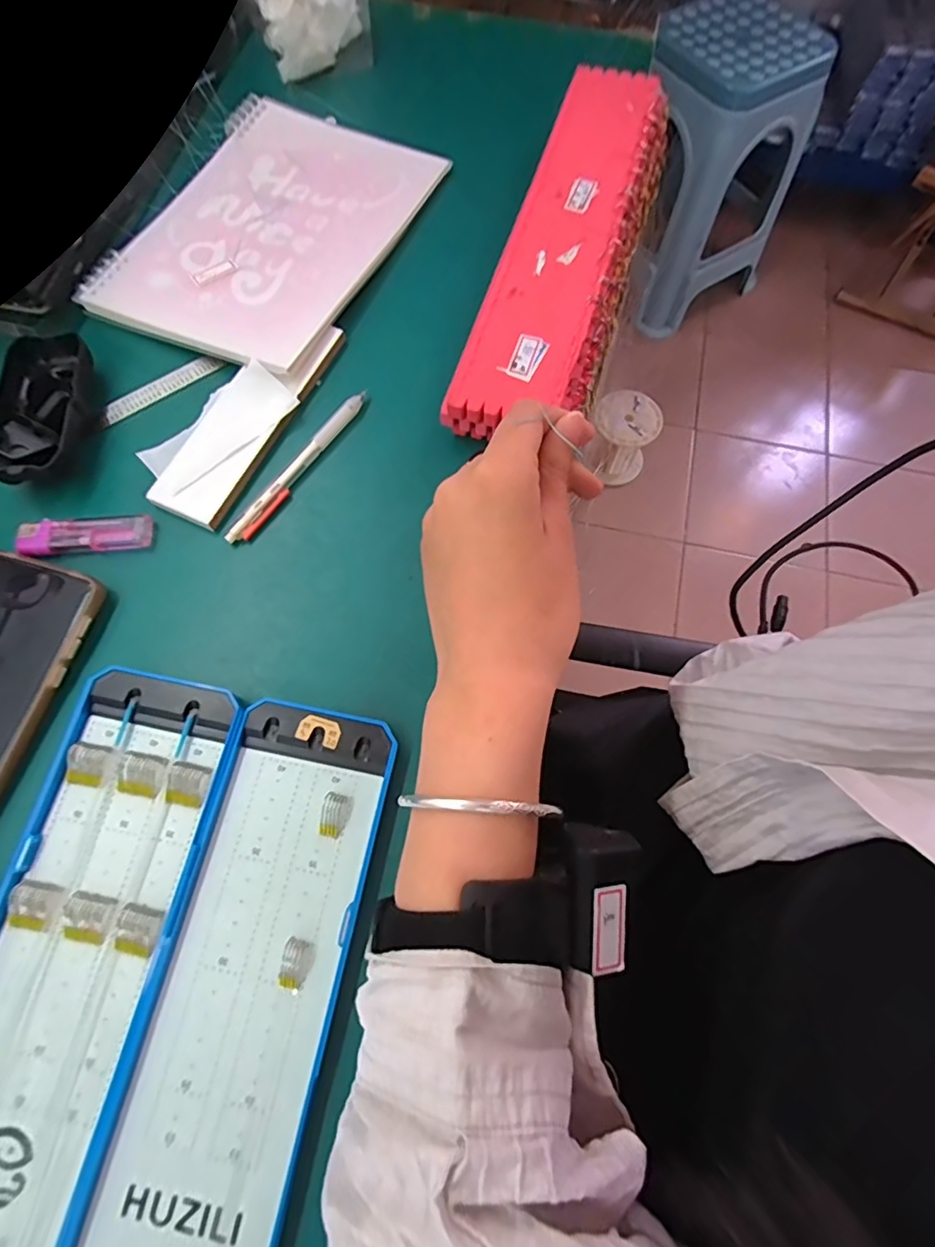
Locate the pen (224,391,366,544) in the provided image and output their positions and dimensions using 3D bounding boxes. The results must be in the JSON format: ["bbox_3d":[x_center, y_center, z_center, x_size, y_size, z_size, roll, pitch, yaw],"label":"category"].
[{"bbox_3d":[-0.110,-0.104,0.366,0.013,0.012,0.132,34,74,10],"label":"pen"}]

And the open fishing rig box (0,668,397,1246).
[{"bbox_3d":[-0.169,0.251,0.244,0.183,0.016,0.448,12,71,3],"label":"open fishing rig box"}]

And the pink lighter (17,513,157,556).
[{"bbox_3d":[-0.240,-0.055,0.350,0.078,0.010,0.024,-4,71,-2],"label":"pink lighter"}]

